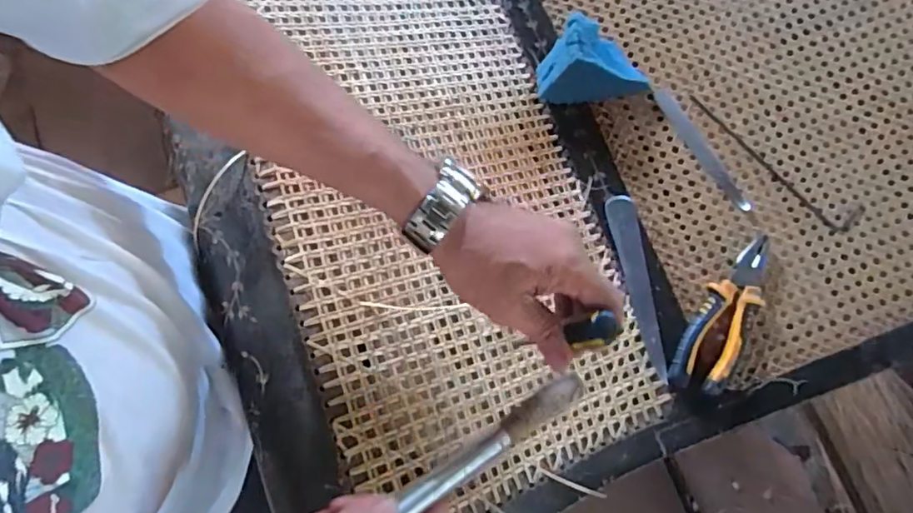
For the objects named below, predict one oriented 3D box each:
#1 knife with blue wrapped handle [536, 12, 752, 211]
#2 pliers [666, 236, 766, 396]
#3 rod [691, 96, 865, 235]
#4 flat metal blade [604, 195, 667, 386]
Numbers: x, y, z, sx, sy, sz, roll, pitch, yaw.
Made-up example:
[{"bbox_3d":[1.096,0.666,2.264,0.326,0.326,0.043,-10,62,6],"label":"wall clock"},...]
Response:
[{"bbox_3d":[0.197,-0.143,0.535,0.252,0.052,0.087,37,80,7],"label":"knife with blue wrapped handle"},{"bbox_3d":[0.253,0.055,0.518,0.051,0.025,0.156,29,79,6],"label":"pliers"},{"bbox_3d":[0.318,-0.100,0.553,0.034,0.009,0.195,-41,81,-10],"label":"rod"},{"bbox_3d":[0.179,0.029,0.547,0.030,0.005,0.182,-9,77,-2],"label":"flat metal blade"}]

